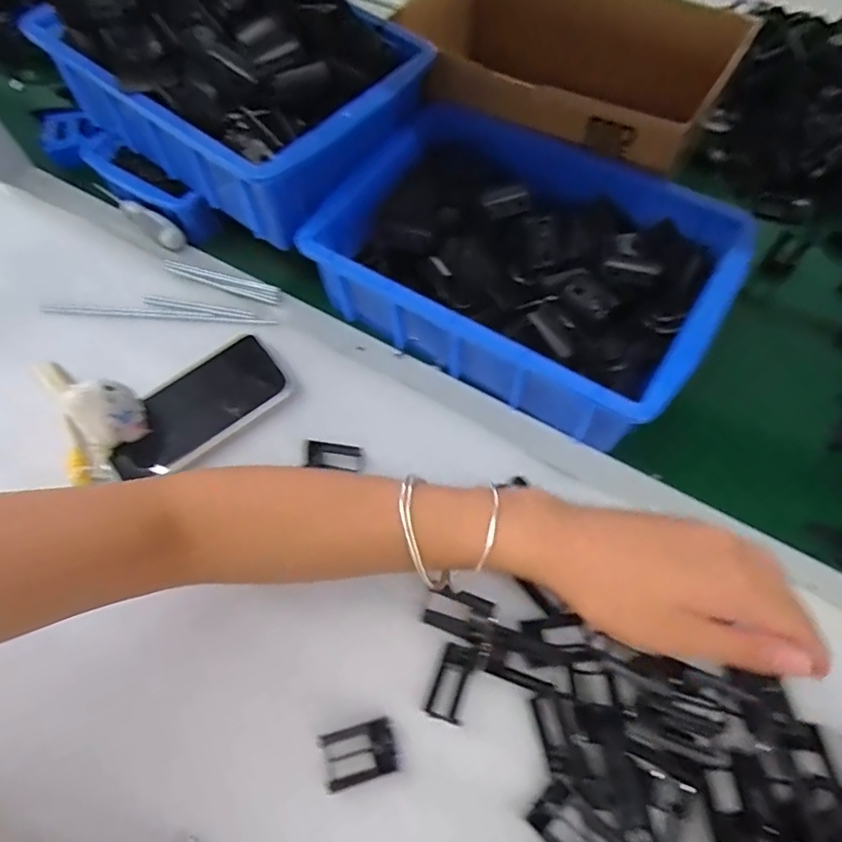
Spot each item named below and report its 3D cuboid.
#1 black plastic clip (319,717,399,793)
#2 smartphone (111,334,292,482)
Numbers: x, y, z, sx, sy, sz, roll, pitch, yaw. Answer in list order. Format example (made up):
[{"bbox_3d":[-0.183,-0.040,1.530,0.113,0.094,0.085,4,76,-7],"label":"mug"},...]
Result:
[{"bbox_3d":[-0.036,0.198,0.324,0.041,0.017,0.029,-15,64,-5],"label":"black plastic clip"},{"bbox_3d":[-0.177,-0.010,0.429,0.138,0.014,0.071,-35,67,-14],"label":"smartphone"}]

